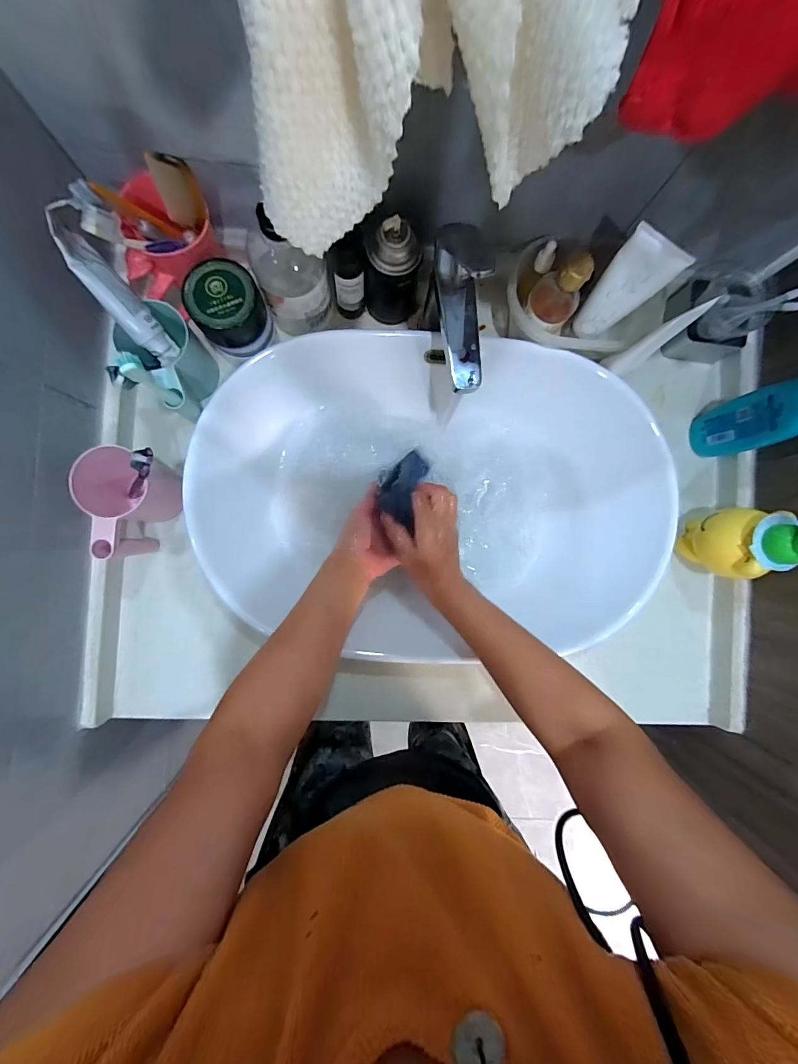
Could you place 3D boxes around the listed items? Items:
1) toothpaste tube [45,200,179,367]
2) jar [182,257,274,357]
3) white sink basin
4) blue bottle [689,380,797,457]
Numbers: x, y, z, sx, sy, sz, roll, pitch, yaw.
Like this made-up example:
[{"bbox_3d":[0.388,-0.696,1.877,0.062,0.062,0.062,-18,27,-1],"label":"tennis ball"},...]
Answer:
[{"bbox_3d":[-0.277,-0.232,0.393,0.033,0.048,0.136,-37,132,-5],"label":"toothpaste tube"},{"bbox_3d":[-0.187,-0.247,0.445,0.076,0.068,0.073,0,89,-5],"label":"jar"},{"bbox_3d":[0.046,-0.053,0.534,0.557,0.112,0.392,1,89,-5],"label":"white sink basin"},{"bbox_3d":[0.428,-0.135,0.477,0.032,0.167,0.063,-22,91,-5],"label":"blue bottle"}]

